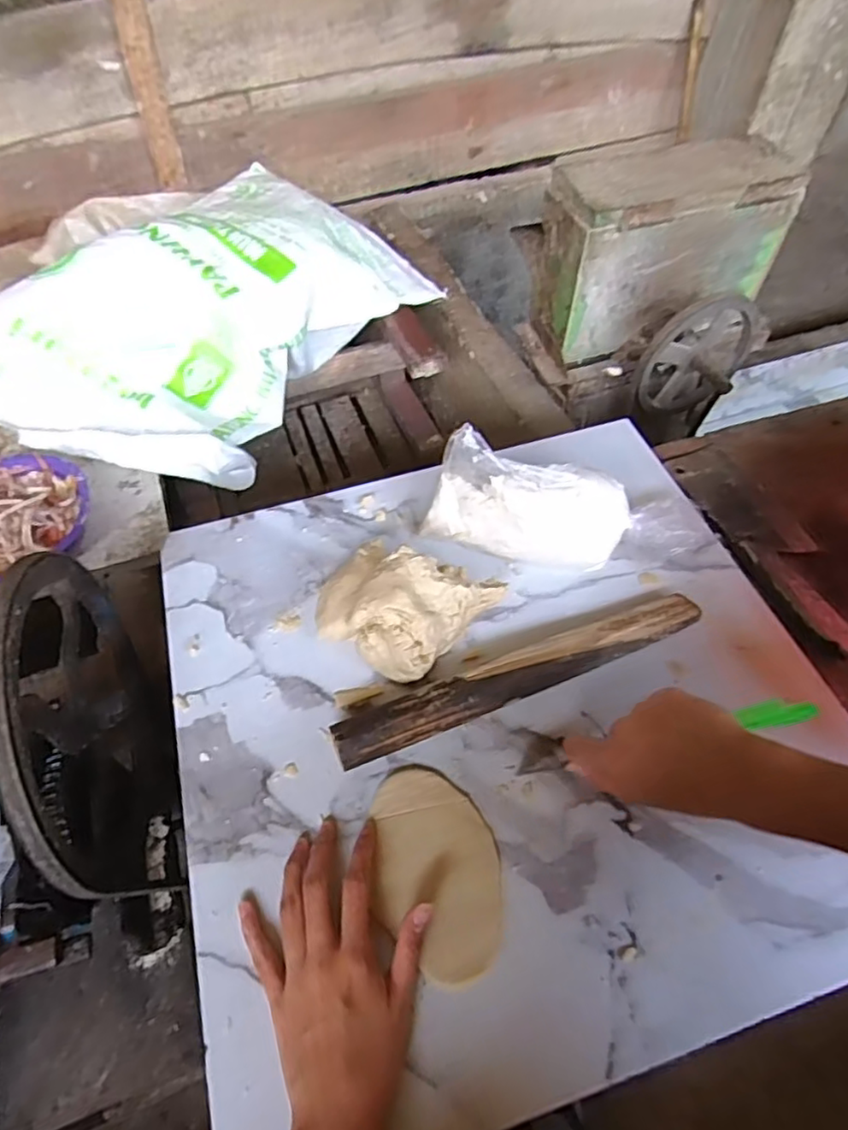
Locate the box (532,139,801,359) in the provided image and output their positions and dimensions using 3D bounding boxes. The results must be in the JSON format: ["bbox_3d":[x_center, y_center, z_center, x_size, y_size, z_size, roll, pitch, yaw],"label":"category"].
[{"bbox_3d":[0.352,-0.477,0.955,0.339,0.229,0.136,-16,57,-13],"label":"box"}]

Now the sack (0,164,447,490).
[{"bbox_3d":[-0.321,-0.383,0.967,0.399,0.192,0.646,28,59,17],"label":"sack"}]

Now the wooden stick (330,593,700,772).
[{"bbox_3d":[0.078,0.084,0.489,0.300,0.034,0.038,-18,57,-14],"label":"wooden stick"}]

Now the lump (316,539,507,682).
[{"bbox_3d":[-0.022,0.029,0.513,0.132,0.067,0.109,31,62,22],"label":"lump"}]

